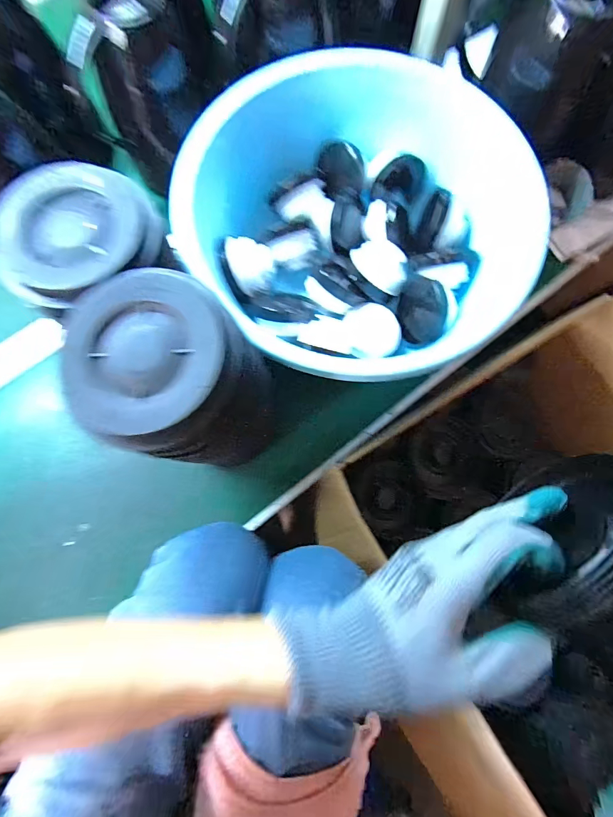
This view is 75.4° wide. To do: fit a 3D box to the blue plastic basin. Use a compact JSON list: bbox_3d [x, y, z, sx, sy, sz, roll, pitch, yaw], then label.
[{"bbox_3d":[0.054,-0.222,0.463,0.360,0.114,0.335,6,76,2],"label":"blue plastic basin"}]

